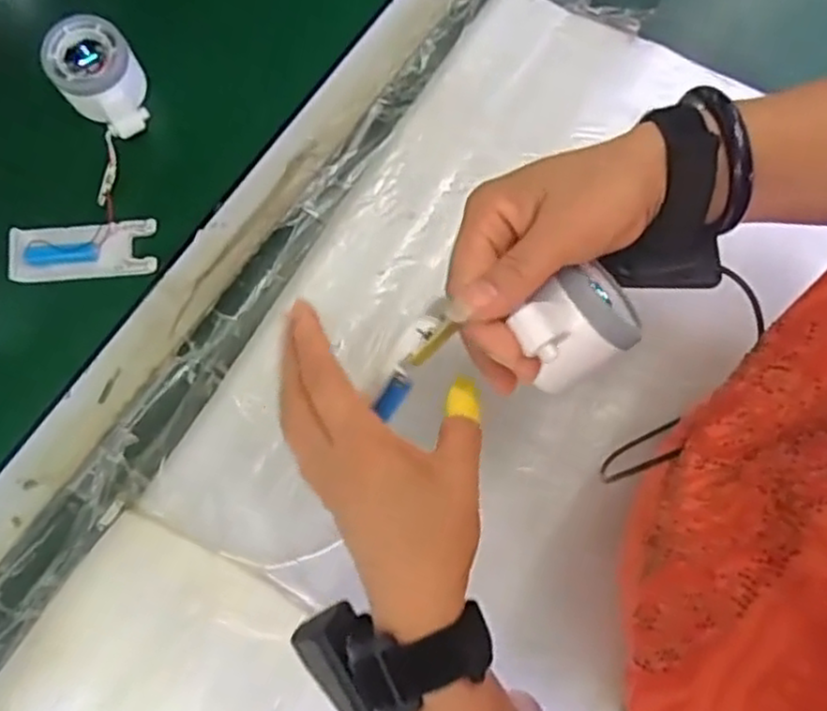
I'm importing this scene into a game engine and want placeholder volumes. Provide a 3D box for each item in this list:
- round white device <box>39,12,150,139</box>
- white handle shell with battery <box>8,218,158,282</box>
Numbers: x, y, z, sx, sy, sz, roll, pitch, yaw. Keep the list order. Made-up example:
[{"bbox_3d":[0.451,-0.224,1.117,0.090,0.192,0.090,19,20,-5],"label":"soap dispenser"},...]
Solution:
[{"bbox_3d":[-0.229,-0.202,0.524,0.084,0.040,0.062,42,81,6],"label":"round white device"},{"bbox_3d":[-0.246,-0.079,0.529,0.106,0.011,0.041,-4,80,-2],"label":"white handle shell with battery"}]

